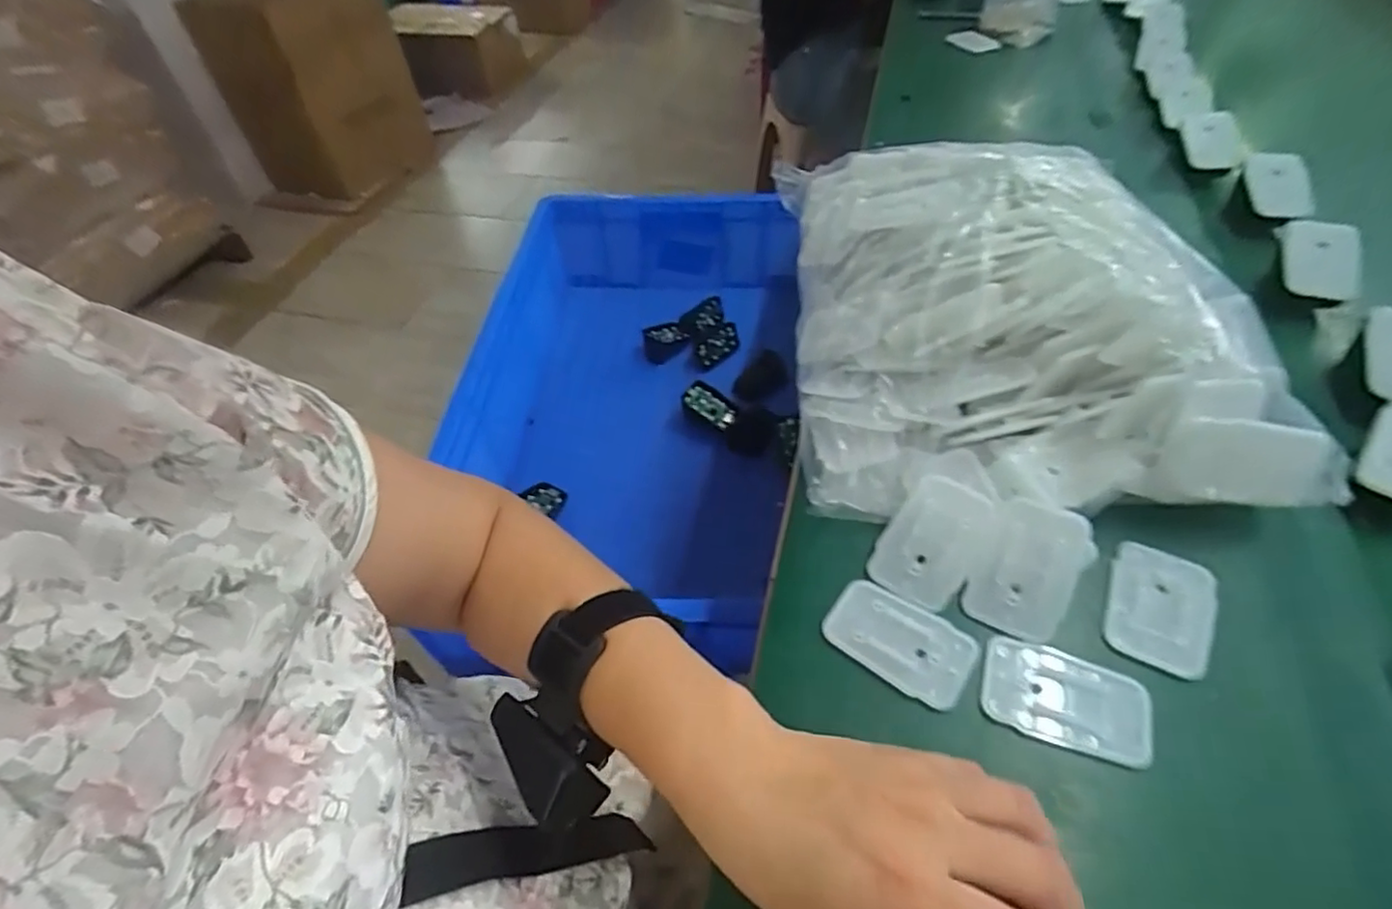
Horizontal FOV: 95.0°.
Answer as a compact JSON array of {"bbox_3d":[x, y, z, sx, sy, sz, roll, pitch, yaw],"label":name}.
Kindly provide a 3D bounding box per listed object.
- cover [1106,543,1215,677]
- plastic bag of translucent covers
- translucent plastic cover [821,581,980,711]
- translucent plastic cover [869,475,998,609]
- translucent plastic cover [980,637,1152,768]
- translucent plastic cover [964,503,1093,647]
[{"bbox_3d":[0.235,0.077,0.323,0.046,0.004,0.065,21,57,20],"label":"cover"},{"bbox_3d":[0.193,-0.098,0.402,0.256,0.092,0.296,-2,52,4],"label":"plastic bag of translucent covers"},{"bbox_3d":[0.102,0.094,0.322,0.070,0.004,0.043,26,59,23],"label":"translucent plastic cover"},{"bbox_3d":[0.126,0.046,0.341,0.046,0.005,0.067,28,85,23],"label":"translucent plastic cover"},{"bbox_3d":[0.171,0.114,0.297,0.070,0.004,0.044,14,55,16],"label":"translucent plastic cover"},{"bbox_3d":[0.169,0.058,0.324,0.044,0.004,0.069,23,85,21],"label":"translucent plastic cover"}]

